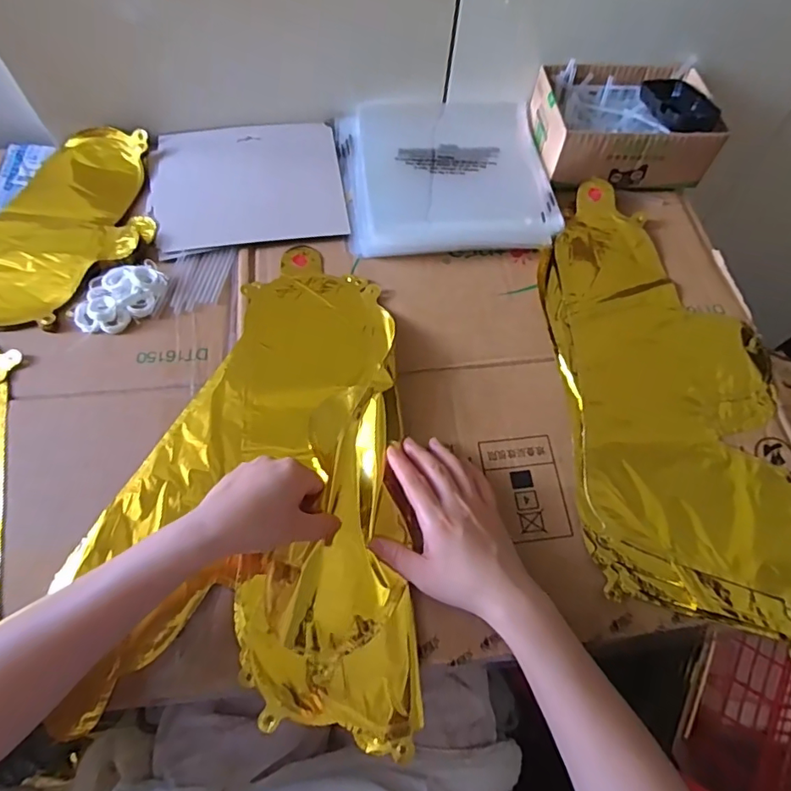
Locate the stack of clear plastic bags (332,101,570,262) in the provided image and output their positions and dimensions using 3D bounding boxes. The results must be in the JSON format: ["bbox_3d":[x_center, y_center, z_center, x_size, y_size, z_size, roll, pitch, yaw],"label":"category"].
[{"bbox_3d":[0.054,-0.253,0.587,0.223,0.020,0.219,-6,67,-6],"label":"stack of clear plastic bags"}]

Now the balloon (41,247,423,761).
[{"bbox_3d":[-0.121,0.056,0.443,0.251,0.034,0.416,-3,66,-4],"label":"balloon"}]

